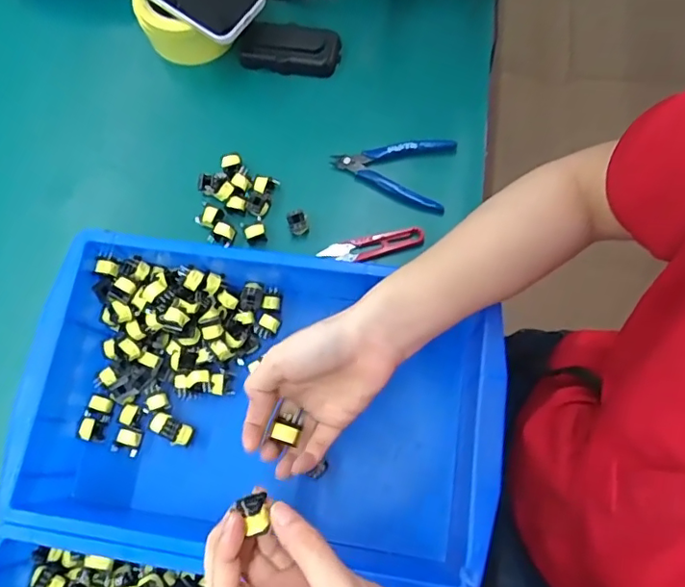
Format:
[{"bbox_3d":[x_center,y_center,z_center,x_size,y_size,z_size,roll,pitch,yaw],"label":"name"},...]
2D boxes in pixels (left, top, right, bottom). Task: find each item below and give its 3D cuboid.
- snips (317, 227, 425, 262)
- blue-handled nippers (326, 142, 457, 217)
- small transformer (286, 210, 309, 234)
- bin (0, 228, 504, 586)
[{"bbox_3d":[0.029,-0.045,0.542,0.101,0.014,0.023,-9,74,-1],"label":"snips"},{"bbox_3d":[0.049,-0.127,0.566,0.119,0.021,0.075,9,75,4],"label":"blue-handled nippers"},{"bbox_3d":[-0.043,-0.069,0.543,0.019,0.021,0.020,-22,75,-5],"label":"small transformer"},{"bbox_3d":[-0.068,0.091,0.465,0.371,0.089,0.231,9,75,4],"label":"bin"}]

